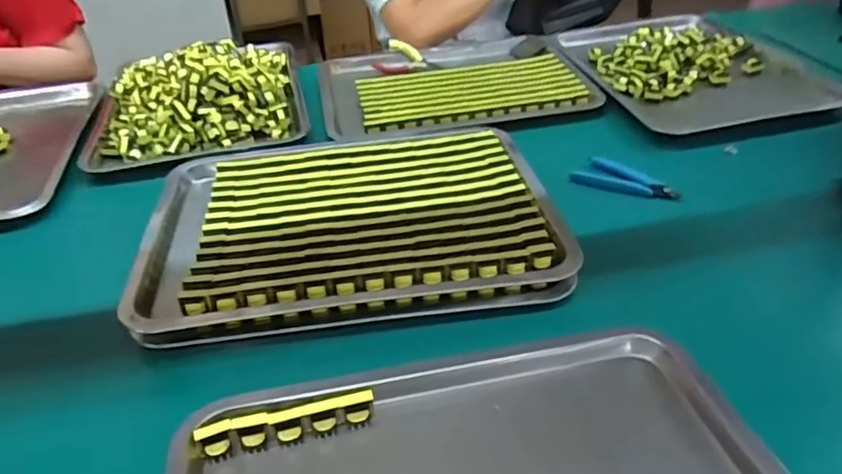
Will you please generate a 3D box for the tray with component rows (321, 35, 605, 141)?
[{"bbox_3d":[0.044,-0.245,0.926,0.383,0.019,0.280,-8,36,-6],"label":"tray with component rows"}]

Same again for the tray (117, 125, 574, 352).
[{"bbox_3d":[-0.066,-0.022,0.609,0.389,0.030,0.285,-4,35,0],"label":"tray"}]

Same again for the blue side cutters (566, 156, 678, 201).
[{"bbox_3d":[0.235,-0.062,0.694,0.115,0.017,0.049,26,45,35],"label":"blue side cutters"}]

